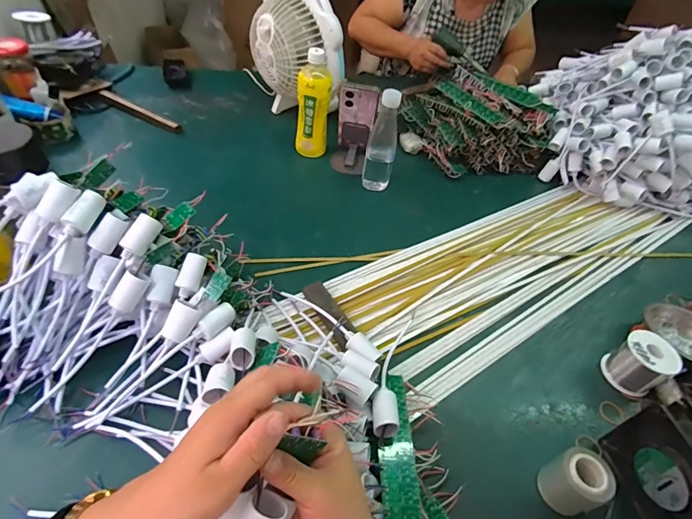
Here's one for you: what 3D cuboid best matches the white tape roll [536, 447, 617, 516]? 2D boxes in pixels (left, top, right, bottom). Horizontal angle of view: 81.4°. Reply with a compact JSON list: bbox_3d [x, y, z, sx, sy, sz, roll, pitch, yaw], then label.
[{"bbox_3d":[0.251,0.246,0.444,0.046,0.067,0.054,-12,51,-19],"label":"white tape roll"}]

